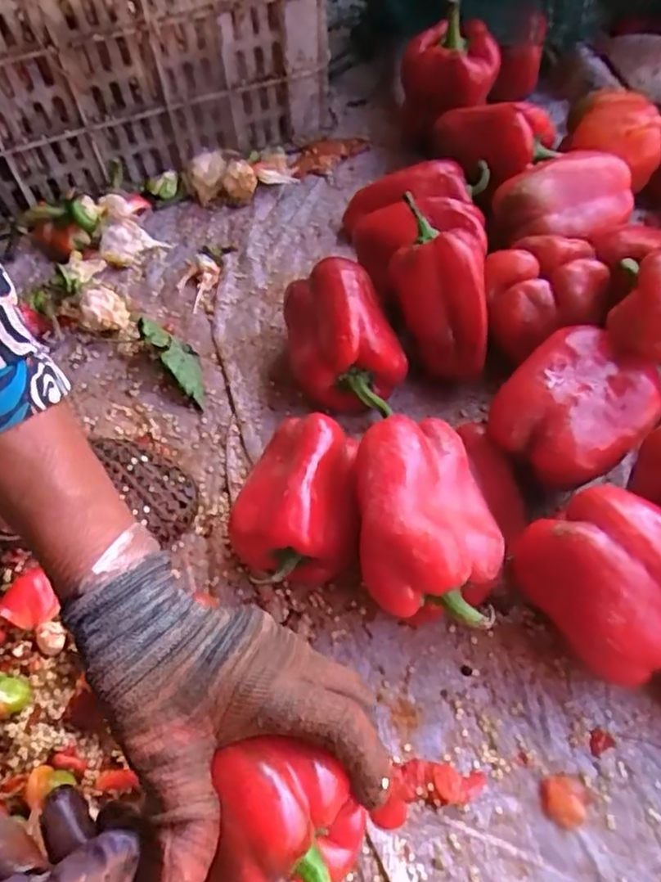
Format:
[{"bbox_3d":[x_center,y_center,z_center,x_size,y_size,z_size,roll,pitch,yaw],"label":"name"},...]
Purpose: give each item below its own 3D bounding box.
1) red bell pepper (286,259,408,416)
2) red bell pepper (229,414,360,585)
[{"bbox_3d":[0.009,-0.078,0.508,0.081,0.085,0.118,-13,59,-5],"label":"red bell pepper"},{"bbox_3d":[-0.023,0.040,0.446,0.084,0.067,0.110,-2,59,2],"label":"red bell pepper"}]

